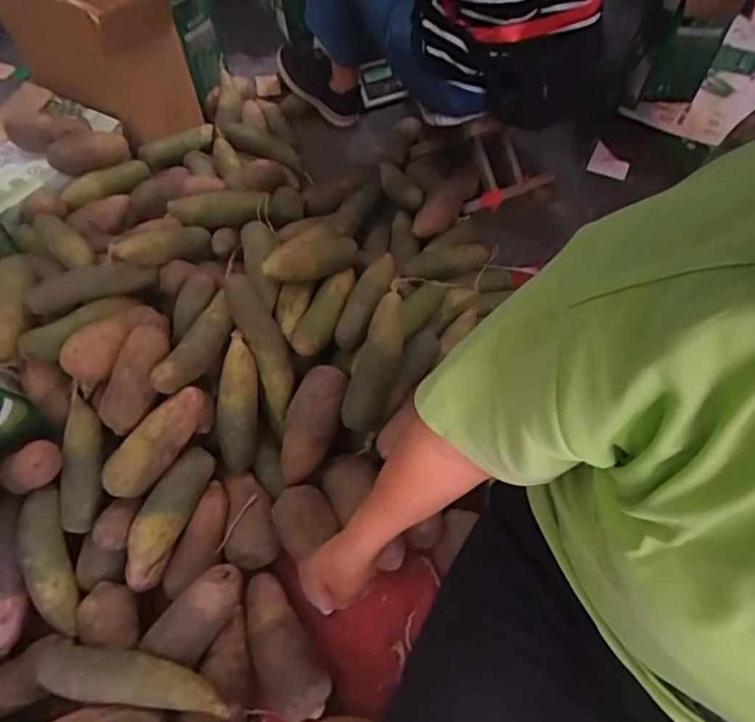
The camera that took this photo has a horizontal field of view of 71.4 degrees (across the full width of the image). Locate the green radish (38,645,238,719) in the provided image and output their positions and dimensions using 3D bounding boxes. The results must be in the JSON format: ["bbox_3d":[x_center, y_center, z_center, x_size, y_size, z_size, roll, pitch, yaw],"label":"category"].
[{"bbox_3d":[-0.280,0.370,0.611,0.238,0.057,0.055,4,55,5],"label":"green radish"}]

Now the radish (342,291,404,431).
[{"bbox_3d":[0.002,0.000,0.757,0.051,0.058,0.202,14,79,12],"label":"radish"}]

